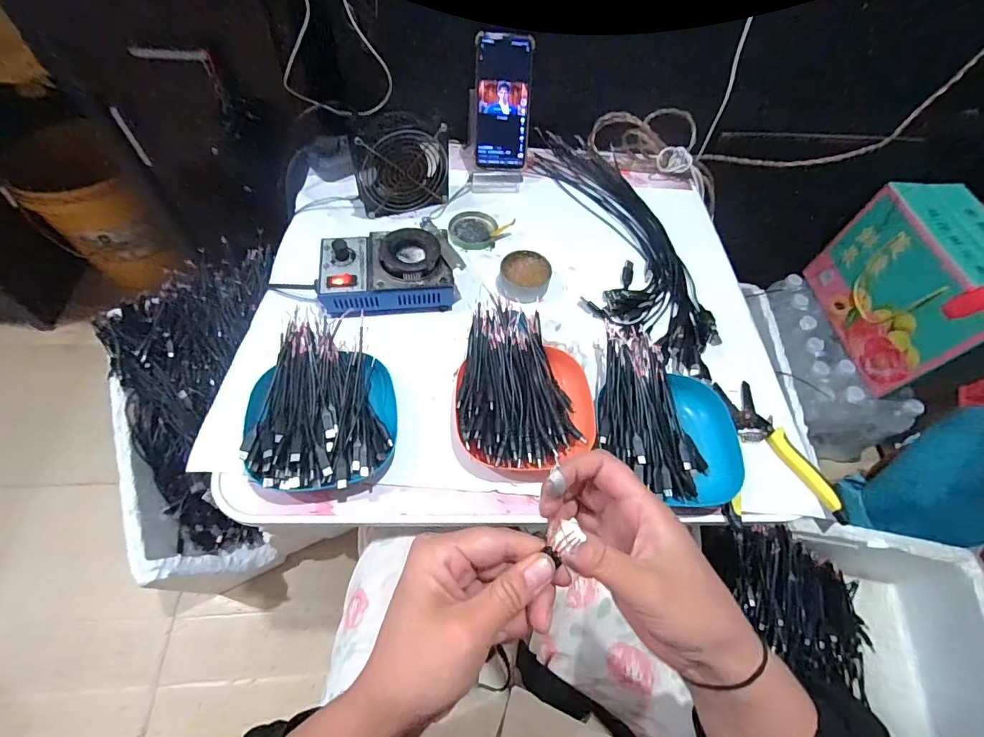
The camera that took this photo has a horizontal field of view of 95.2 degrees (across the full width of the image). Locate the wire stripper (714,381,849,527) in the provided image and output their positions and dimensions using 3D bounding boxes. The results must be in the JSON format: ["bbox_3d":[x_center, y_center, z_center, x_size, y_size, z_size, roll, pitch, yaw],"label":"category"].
[{"bbox_3d":[0.284,0.084,0.471,0.114,0.022,0.155,2,60,-3],"label":"wire stripper"}]

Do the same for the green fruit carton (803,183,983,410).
[{"bbox_3d":[0.805,-0.136,0.845,0.160,0.245,0.343,1,60,-4],"label":"green fruit carton"}]

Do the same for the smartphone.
[{"bbox_3d":[0.016,-0.373,0.636,0.077,0.165,0.015,-1,22,-7],"label":"smartphone"}]

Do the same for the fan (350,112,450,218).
[{"bbox_3d":[-0.118,-0.267,0.589,0.119,0.121,0.041,-20,63,-15],"label":"fan"}]

